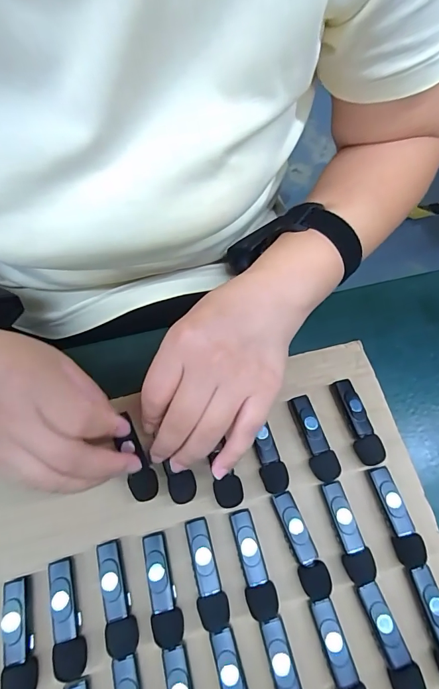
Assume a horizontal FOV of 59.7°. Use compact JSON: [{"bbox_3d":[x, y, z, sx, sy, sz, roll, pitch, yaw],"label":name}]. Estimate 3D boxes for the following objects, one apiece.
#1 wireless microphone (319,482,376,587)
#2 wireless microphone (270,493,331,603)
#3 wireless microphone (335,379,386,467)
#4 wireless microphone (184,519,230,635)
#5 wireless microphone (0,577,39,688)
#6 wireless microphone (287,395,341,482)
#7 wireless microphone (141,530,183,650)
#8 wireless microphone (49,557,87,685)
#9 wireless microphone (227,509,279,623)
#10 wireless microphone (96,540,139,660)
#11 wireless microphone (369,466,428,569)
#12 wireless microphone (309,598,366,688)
[{"bbox_3d":[0.088,0.129,0.266,0.018,0.018,0.063,-11,69,-6],"label":"wireless microphone"},{"bbox_3d":[0.055,0.136,0.262,0.018,0.017,0.067,-16,69,-8],"label":"wireless microphone"},{"bbox_3d":[0.106,0.060,0.295,0.017,0.016,0.065,-11,69,-6],"label":"wireless microphone"},{"bbox_3d":[-0.008,0.150,0.252,0.019,0.010,0.065,-10,69,-5],"label":"wireless microphone"},{"bbox_3d":[-0.125,0.183,0.239,0.018,0.015,0.064,-10,69,-5],"label":"wireless microphone"},{"bbox_3d":[0.071,0.071,0.289,0.018,0.017,0.063,-14,69,-7],"label":"wireless microphone"},{"bbox_3d":[-0.037,0.158,0.249,0.018,0.012,0.064,-12,69,-6],"label":"wireless microphone"},{"bbox_3d":[-0.097,0.173,0.243,0.018,0.015,0.065,-13,69,-6],"label":"wireless microphone"},{"bbox_3d":[0.022,0.146,0.257,0.019,0.017,0.065,-11,69,-6],"label":"wireless microphone"},{"bbox_3d":[-0.067,0.163,0.247,0.019,0.012,0.064,-16,69,-8],"label":"wireless microphone"},{"bbox_3d":[0.123,0.120,0.269,0.016,0.019,0.064,-12,69,-6],"label":"wireless microphone"},{"bbox_3d":[0.073,0.196,0.237,0.017,0.015,0.066,-16,69,-8],"label":"wireless microphone"}]

